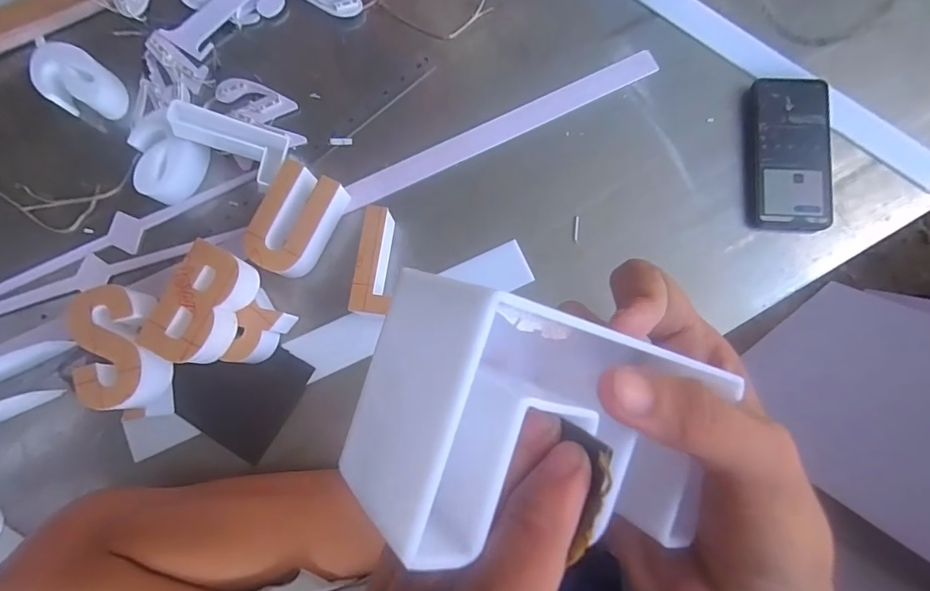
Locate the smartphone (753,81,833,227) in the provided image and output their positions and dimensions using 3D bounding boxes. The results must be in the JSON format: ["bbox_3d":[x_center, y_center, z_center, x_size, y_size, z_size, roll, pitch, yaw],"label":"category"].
[{"bbox_3d":[0.347,-0.150,0.509,0.079,0.018,0.164,3,81,3],"label":"smartphone"}]

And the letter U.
[{"bbox_3d":[-0.177,-0.075,0.503,0.067,0.043,0.109,27,83,6],"label":"letter U"}]

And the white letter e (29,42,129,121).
[{"bbox_3d":[-0.438,-0.239,0.544,0.091,0.045,0.062,31,83,6],"label":"white letter e"}]

